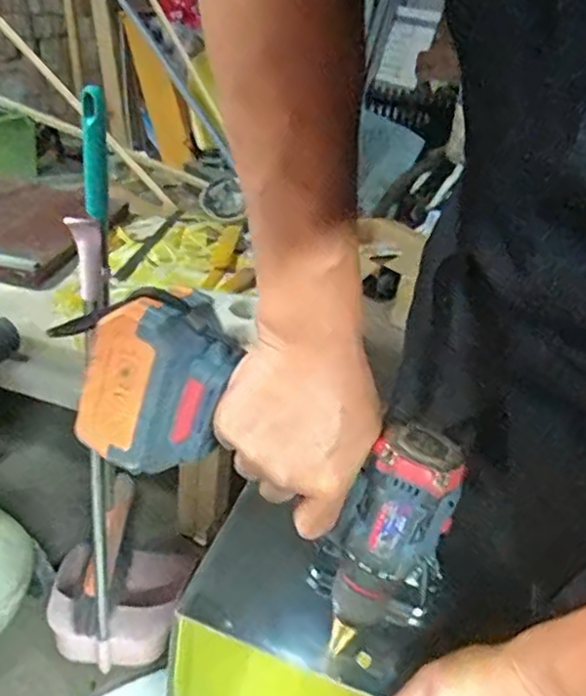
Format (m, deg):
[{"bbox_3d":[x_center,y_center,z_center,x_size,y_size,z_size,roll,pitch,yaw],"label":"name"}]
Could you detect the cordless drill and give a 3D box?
[{"bbox_3d":[-0.023,0.078,0.441,0.261,0.165,0.079,34,40,6],"label":"cordless drill"}]

